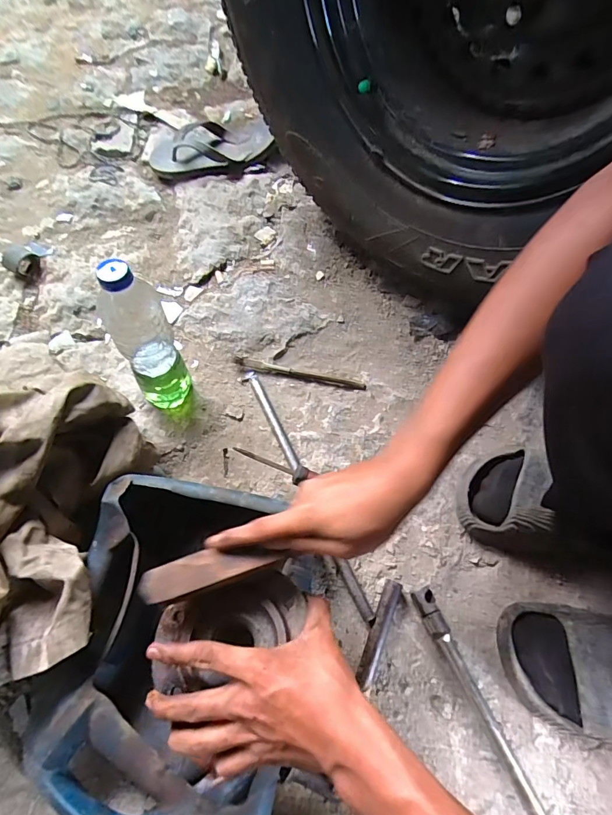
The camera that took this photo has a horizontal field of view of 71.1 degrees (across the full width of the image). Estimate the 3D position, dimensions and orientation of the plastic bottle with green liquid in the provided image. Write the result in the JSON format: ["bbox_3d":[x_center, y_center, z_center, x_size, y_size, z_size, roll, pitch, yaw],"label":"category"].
[{"bbox_3d":[-0.187,-0.072,0.510,0.063,0.226,0.053,-23,67,-14],"label":"plastic bottle with green liquid"}]

